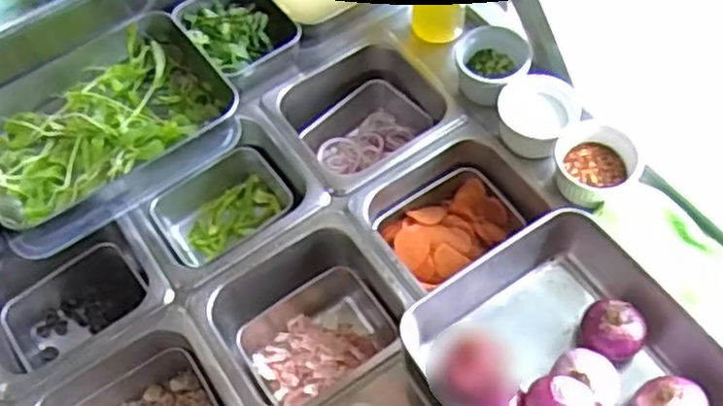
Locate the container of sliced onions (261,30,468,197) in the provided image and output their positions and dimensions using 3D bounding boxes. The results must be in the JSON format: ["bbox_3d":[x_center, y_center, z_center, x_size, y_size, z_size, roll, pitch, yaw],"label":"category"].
[{"bbox_3d":[0.003,-0.082,0.836,0.175,0.087,0.167,-31,62,-14],"label":"container of sliced onions"}]

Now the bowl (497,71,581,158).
[{"bbox_3d":[0.177,-0.091,0.752,0.077,0.048,0.077,2,67,-6],"label":"bowl"}]

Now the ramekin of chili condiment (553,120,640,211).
[{"bbox_3d":[0.226,-0.038,0.725,0.074,0.036,0.076,-2,59,3],"label":"ramekin of chili condiment"}]

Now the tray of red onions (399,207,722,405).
[{"bbox_3d":[0.171,0.148,0.571,0.213,0.093,0.253,-33,63,-15],"label":"tray of red onions"}]

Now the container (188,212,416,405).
[{"bbox_3d":[-0.049,0.123,0.718,0.172,0.099,0.159,-32,62,-14],"label":"container"}]

